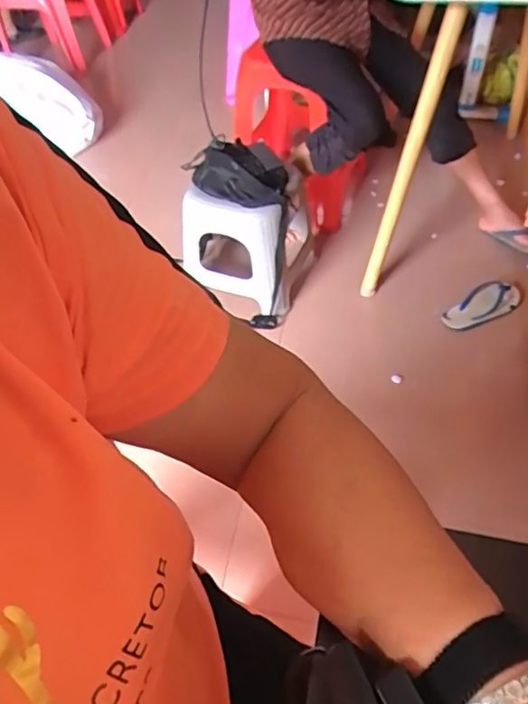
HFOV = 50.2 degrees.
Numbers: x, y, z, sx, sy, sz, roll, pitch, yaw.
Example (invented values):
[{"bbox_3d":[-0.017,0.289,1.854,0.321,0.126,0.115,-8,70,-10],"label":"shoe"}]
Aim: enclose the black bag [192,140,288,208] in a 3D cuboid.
[{"bbox_3d":[-0.053,-0.421,1.315,0.214,0.087,0.181,7,51,10],"label":"black bag"}]

